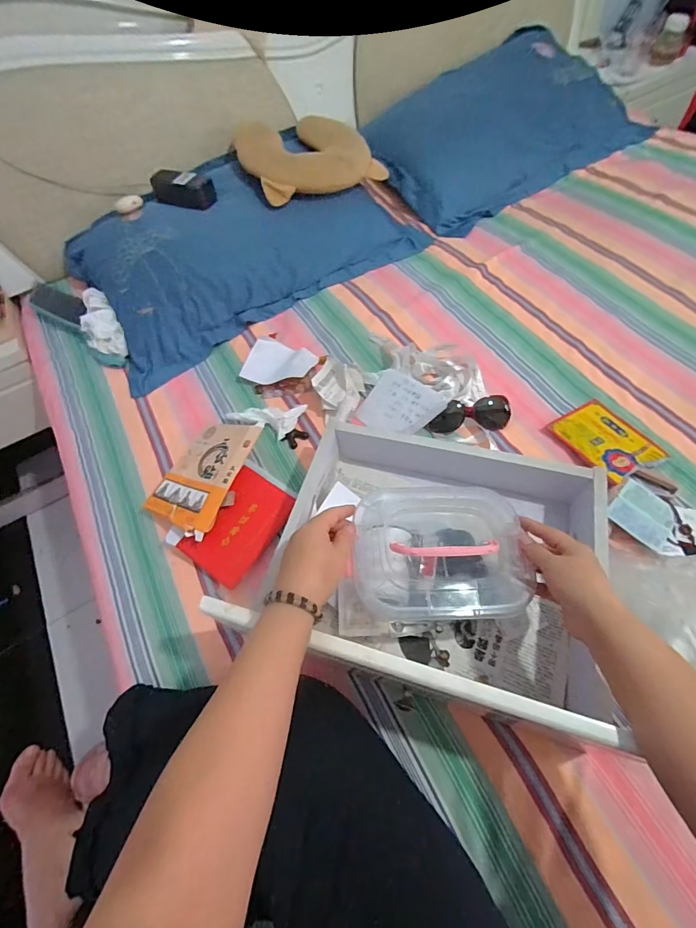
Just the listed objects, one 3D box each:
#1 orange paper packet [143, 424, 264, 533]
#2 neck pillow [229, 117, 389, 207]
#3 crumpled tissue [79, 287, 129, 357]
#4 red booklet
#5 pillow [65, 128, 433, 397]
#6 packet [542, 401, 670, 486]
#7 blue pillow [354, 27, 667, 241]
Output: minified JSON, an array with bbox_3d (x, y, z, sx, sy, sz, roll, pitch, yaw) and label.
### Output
[{"bbox_3d":[-0.225,0.011,0.631,0.134,0.016,0.179,12,64,33],"label":"orange paper packet"},{"bbox_3d":[-0.096,-0.714,0.919,0.304,0.080,0.253,-24,60,-8],"label":"neck pillow"},{"bbox_3d":[-0.515,-0.292,0.831,0.074,0.036,0.164,-25,82,-11],"label":"crumpled tissue"},{"bbox_3d":[-0.162,0.092,0.601,0.104,0.018,0.159,35,73,4],"label":"red booklet"},{"bbox_3d":[-0.220,-0.501,0.894,0.725,0.142,0.412,-30,61,-14],"label":"pillow"},{"bbox_3d":[0.403,-0.041,0.627,0.121,0.019,0.137,-24,60,-11],"label":"packet"},{"bbox_3d":[0.392,-0.905,1.064,0.709,0.178,0.424,-35,62,-16],"label":"blue pillow"}]

